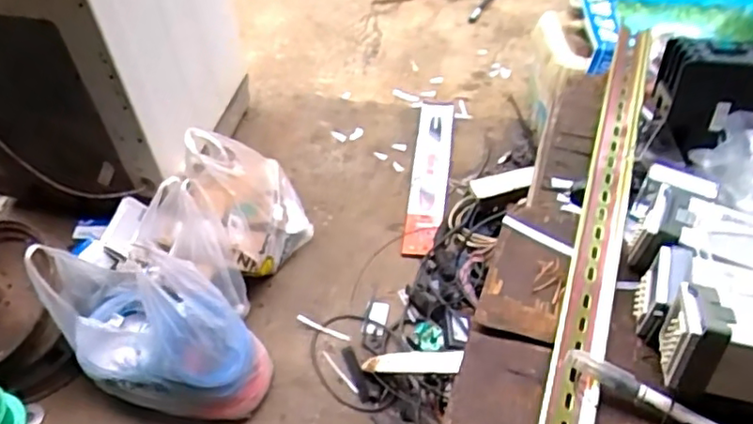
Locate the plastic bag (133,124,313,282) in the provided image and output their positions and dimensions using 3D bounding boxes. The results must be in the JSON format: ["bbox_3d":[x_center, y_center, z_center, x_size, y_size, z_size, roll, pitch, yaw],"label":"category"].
[{"bbox_3d":[-0.332,-0.009,1.463,0.271,0.282,0.355,23,56,20],"label":"plastic bag"}]

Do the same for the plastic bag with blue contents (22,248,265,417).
[{"bbox_3d":[-0.464,0.235,1.265,0.470,0.268,0.238,22,56,20],"label":"plastic bag with blue contents"}]

